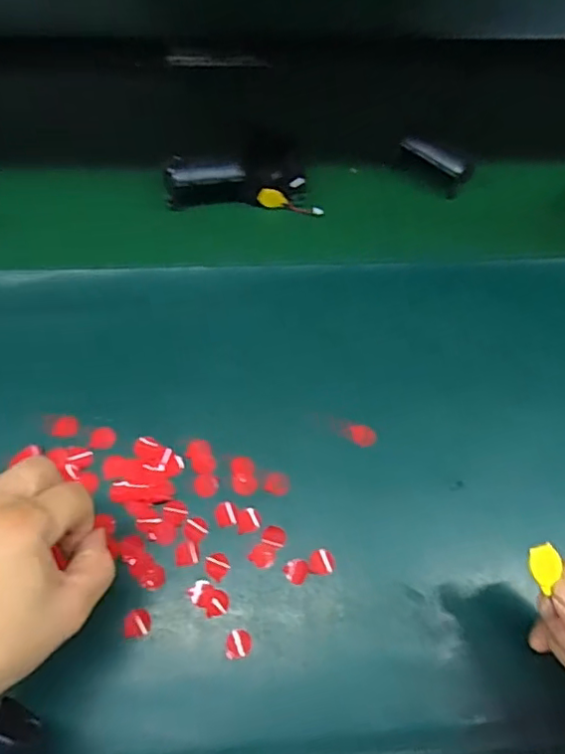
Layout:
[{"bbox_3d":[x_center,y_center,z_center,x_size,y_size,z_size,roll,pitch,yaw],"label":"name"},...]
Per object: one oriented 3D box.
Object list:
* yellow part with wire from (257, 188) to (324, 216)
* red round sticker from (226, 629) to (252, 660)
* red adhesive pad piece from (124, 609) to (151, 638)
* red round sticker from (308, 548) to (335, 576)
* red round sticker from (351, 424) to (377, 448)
[{"bbox_3d":[0.008,-0.160,0.512,0.060,0.019,0.010,11,60,3],"label":"yellow part with wire"},{"bbox_3d":[-0.027,0.163,0.343,0.015,0.004,0.016,4,67,-8],"label":"red round sticker"},{"bbox_3d":[-0.089,0.151,0.345,0.015,0.004,0.016,-4,61,-6],"label":"red adhesive pad piece"},{"bbox_3d":[0.026,0.120,0.366,0.017,0.004,0.016,2,60,-3],"label":"red round sticker"},{"bbox_3d":[0.060,0.042,0.409,0.018,0.004,0.017,2,60,-3],"label":"red round sticker"}]

